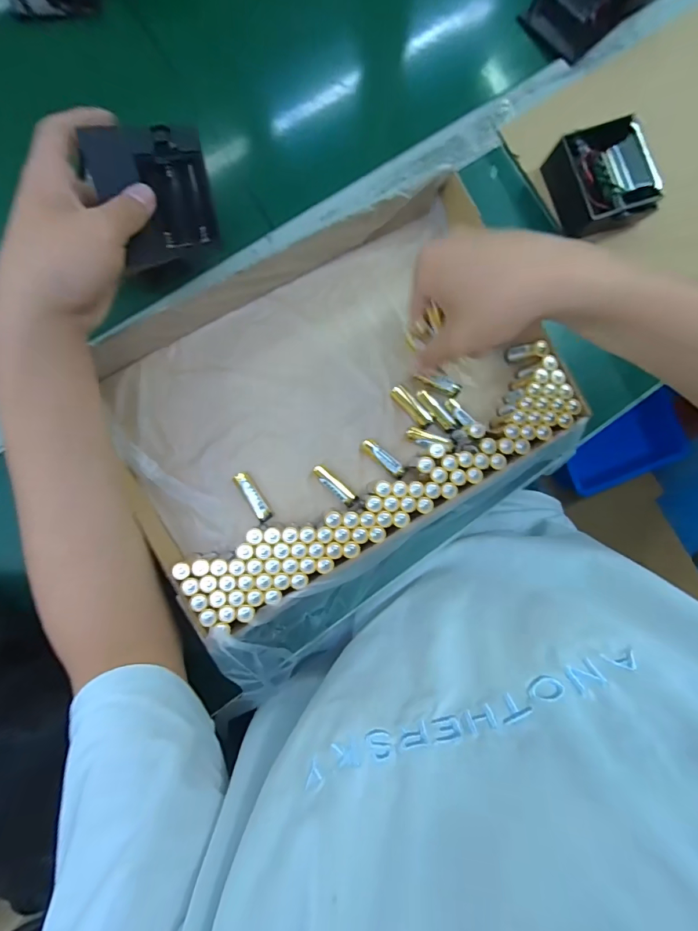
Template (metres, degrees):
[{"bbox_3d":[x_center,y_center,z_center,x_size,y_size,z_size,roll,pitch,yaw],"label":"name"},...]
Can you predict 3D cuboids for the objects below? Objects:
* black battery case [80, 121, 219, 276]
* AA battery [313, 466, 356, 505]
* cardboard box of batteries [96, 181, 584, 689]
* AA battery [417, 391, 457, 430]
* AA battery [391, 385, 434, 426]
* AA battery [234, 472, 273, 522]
[{"bbox_3d":[-0.141,-0.198,0.319,0.079,0.090,0.022,-26,53,-19],"label":"black battery case"},{"bbox_3d":[-0.014,0.018,0.383,0.011,0.011,0.047,-46,106,-6],"label":"AA battery"},{"bbox_3d":[-0.003,-0.047,0.376,0.384,0.060,0.316,-32,90,-6],"label":"cardboard box of batteries"},{"bbox_3d":[0.081,-0.051,0.395,0.014,0.014,0.050,-41,92,-7],"label":"AA battery"},{"bbox_3d":[0.058,-0.054,0.394,0.013,0.015,0.048,-39,91,-6],"label":"AA battery"},{"bbox_3d":[-0.086,0.028,0.381,0.013,0.013,0.049,-32,91,-8],"label":"AA battery"}]

